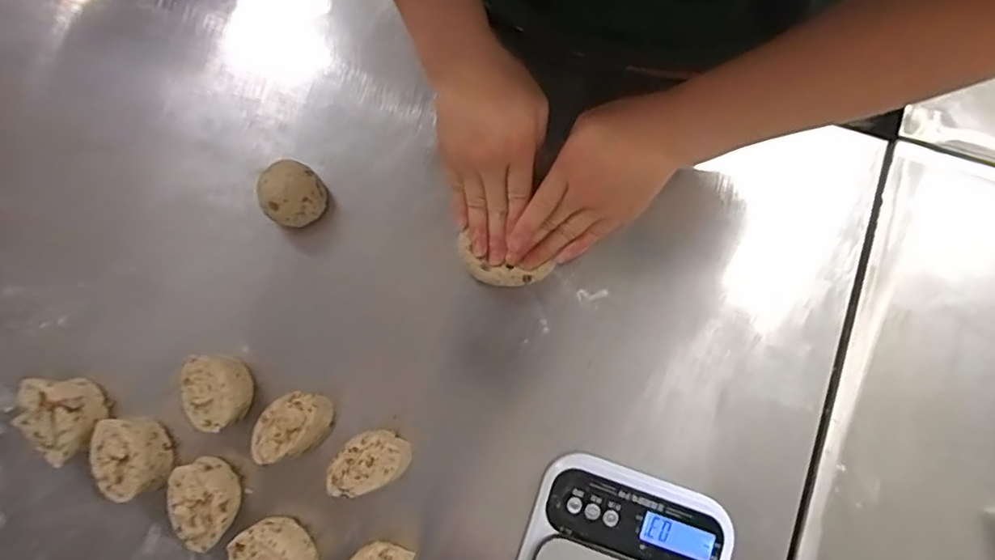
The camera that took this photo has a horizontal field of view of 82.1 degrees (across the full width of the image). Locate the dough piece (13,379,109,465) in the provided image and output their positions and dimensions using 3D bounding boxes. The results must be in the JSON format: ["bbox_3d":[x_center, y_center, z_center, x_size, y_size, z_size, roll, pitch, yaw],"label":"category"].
[{"bbox_3d":[-0.334,0.108,0.439,0.046,0.047,0.065,-2,80,0],"label":"dough piece"}]

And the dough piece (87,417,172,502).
[{"bbox_3d":[-0.277,0.133,0.435,0.036,0.044,0.059,-22,80,-4],"label":"dough piece"}]

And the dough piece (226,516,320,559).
[{"bbox_3d":[-0.163,0.203,0.420,0.060,0.035,0.039,35,81,6],"label":"dough piece"}]

